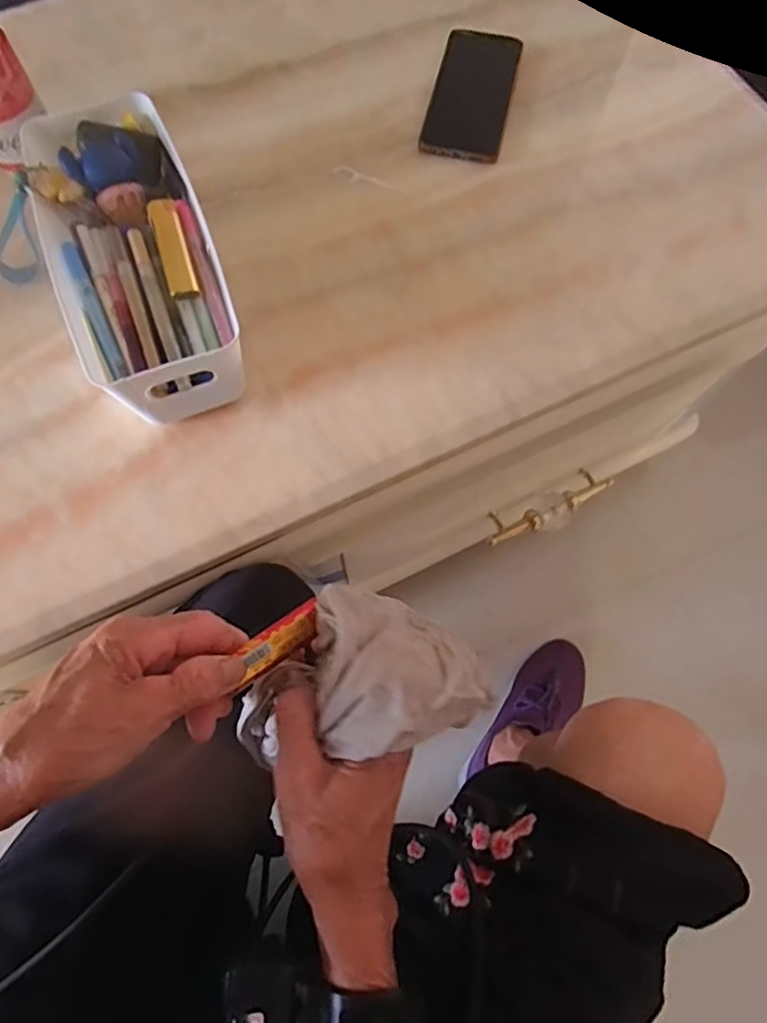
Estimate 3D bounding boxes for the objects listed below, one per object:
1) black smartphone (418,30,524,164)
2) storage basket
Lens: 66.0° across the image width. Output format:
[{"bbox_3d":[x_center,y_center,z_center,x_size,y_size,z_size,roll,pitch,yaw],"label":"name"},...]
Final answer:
[{"bbox_3d":[0.088,-0.408,0.576,0.073,0.010,0.167,13,70,6],"label":"black smartphone"},{"bbox_3d":[-0.187,-0.189,0.456,0.108,0.088,0.252,-20,71,-7],"label":"storage basket"}]

